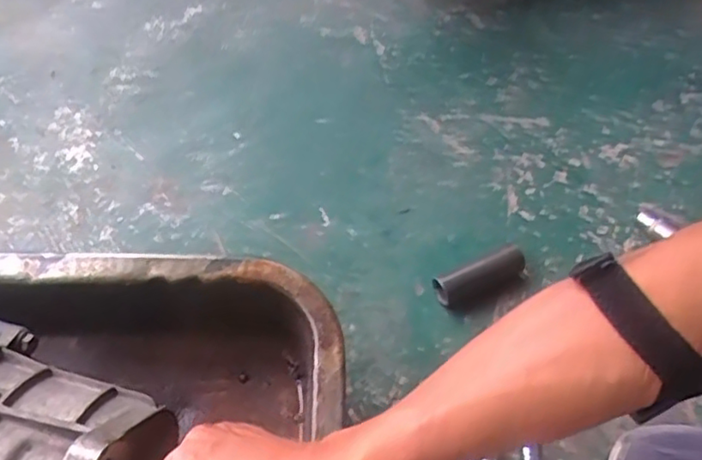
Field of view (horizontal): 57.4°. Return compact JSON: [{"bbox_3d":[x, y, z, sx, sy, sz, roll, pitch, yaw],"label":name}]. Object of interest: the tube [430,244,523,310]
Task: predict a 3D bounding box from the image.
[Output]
[{"bbox_3d":[0.116,0.042,0.570,0.084,0.037,0.031,-25,67,-16],"label":"tube"}]

